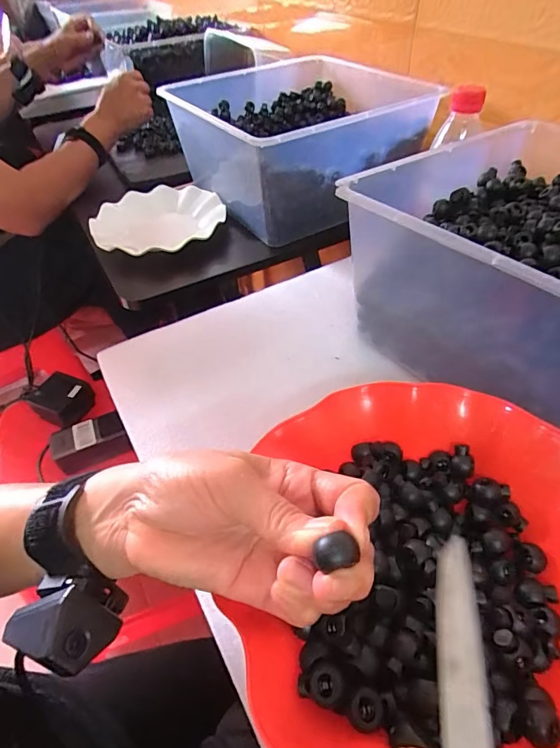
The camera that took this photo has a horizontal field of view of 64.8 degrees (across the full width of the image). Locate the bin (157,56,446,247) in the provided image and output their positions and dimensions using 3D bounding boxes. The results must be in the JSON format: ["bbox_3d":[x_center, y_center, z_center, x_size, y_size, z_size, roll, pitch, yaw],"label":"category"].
[{"bbox_3d":[0.021,-0.349,0.664,0.305,0.146,0.300,-27,50,-19],"label":"bin"}]

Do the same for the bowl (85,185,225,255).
[{"bbox_3d":[-0.170,-0.213,0.627,0.178,0.031,0.175,-3,46,3],"label":"bowl"}]

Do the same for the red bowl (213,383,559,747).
[{"bbox_3d":[0.087,0.106,0.250,0.218,0.055,0.225,4,47,9],"label":"red bowl"}]

